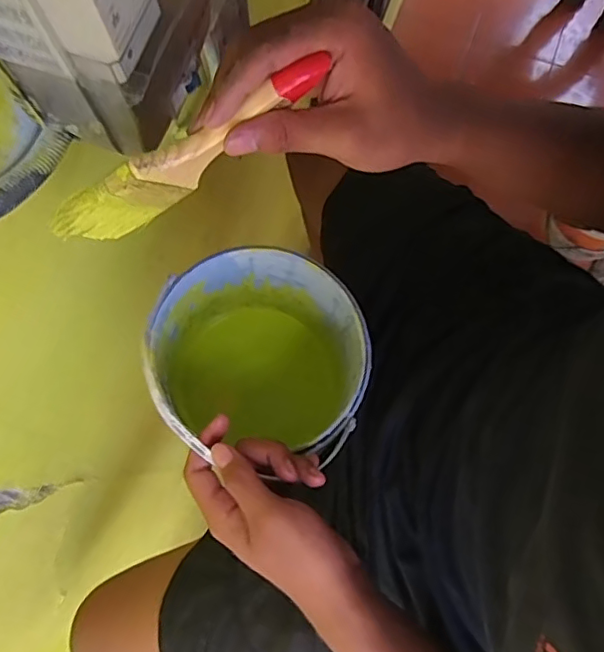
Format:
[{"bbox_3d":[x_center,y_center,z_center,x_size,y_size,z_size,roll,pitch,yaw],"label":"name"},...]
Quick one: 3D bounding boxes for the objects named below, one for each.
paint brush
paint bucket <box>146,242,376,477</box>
[{"bbox_3d":[-0.062,-0.092,0.314,0.175,0.055,0.011,-26,77,23],"label":"paint brush"},{"bbox_3d":[-0.035,0.033,0.534,0.191,0.241,0.166,33,80,7],"label":"paint bucket"}]

